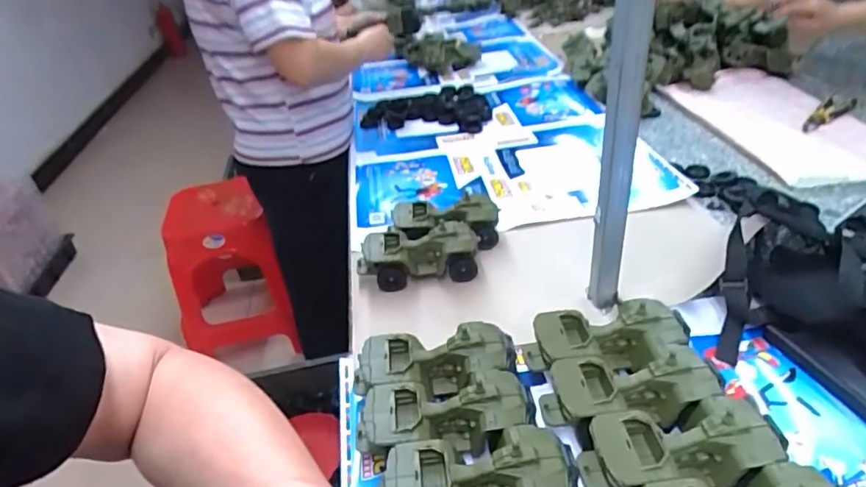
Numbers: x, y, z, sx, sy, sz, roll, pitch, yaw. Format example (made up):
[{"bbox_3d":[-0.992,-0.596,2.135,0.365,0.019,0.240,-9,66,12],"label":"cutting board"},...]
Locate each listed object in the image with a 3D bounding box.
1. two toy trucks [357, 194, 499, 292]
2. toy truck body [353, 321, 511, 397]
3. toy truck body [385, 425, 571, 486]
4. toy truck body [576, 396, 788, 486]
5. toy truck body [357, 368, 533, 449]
[{"bbox_3d":[-0.004,0.000,0.907,0.238,0.077,0.128,-9,35,-3],"label":"two toy trucks"},{"bbox_3d":[0.005,0.148,0.673,0.190,0.070,0.078,-9,35,-2],"label":"toy truck body"},{"bbox_3d":[0.042,0.233,0.542,0.183,0.068,0.079,-9,35,-2],"label":"toy truck body"},{"bbox_3d":[0.245,0.211,0.553,0.196,0.081,0.080,-8,35,-2],"label":"toy truck body"},{"bbox_3d":[0.013,0.189,0.607,0.187,0.062,0.089,-7,35,-1],"label":"toy truck body"}]

